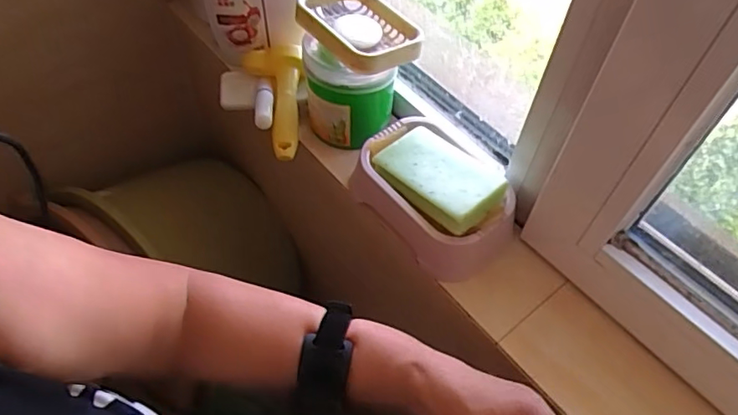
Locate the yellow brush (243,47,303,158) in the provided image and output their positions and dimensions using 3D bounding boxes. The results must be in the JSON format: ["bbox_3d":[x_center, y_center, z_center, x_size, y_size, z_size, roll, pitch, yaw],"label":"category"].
[{"bbox_3d":[-0.103,-0.115,0.582,0.067,0.044,0.129,-2,56,-2],"label":"yellow brush"}]

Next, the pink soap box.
[{"bbox_3d":[0.059,-0.011,0.521,0.103,0.073,0.159,-32,62,-21],"label":"pink soap box"}]

